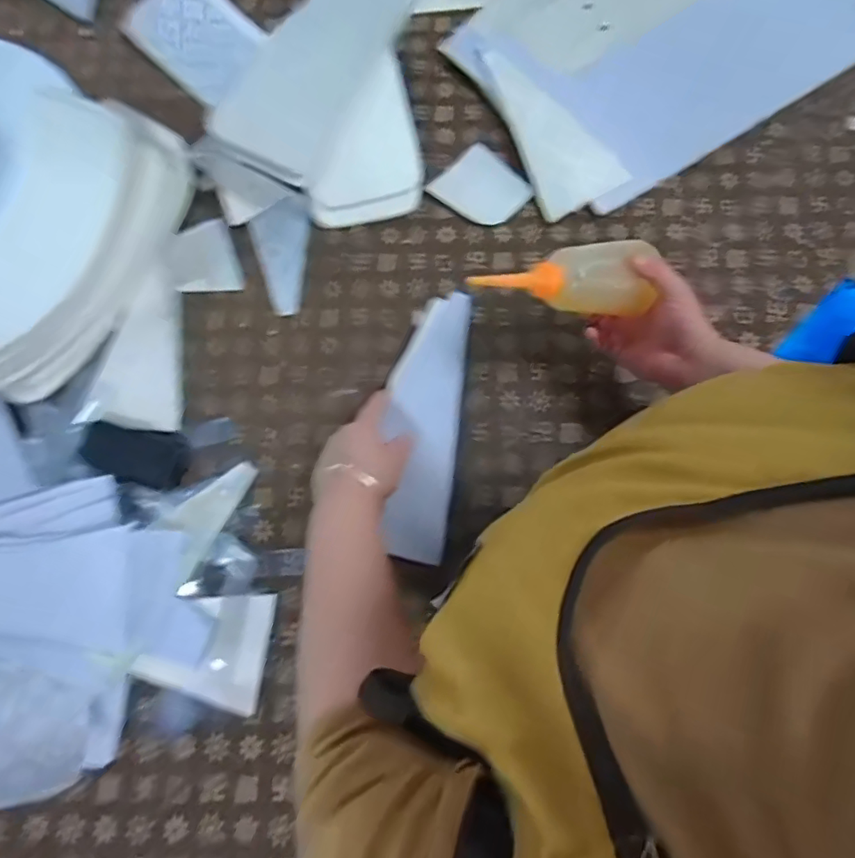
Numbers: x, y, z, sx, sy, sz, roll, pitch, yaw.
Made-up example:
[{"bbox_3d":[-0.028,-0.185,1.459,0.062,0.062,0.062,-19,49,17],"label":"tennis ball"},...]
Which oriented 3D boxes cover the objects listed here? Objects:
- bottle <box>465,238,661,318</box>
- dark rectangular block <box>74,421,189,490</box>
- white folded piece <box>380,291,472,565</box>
[{"bbox_3d":[0.118,-0.133,0.494,0.159,0.030,0.062,-4,78,-10],"label":"bottle"},{"bbox_3d":[-0.309,0.025,0.589,0.105,0.018,0.058,13,77,3],"label":"dark rectangular block"},{"bbox_3d":[-0.003,-0.009,0.579,0.073,0.024,0.277,6,74,1],"label":"white folded piece"}]

